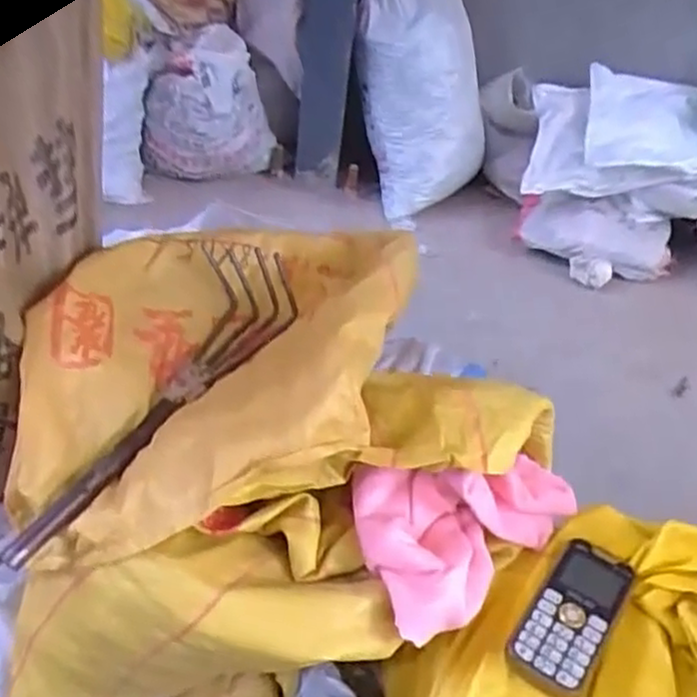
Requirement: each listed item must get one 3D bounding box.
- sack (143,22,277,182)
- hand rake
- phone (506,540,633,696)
[{"bbox_3d":[-0.336,-0.584,1.803,0.245,0.327,0.241,15,37,10],"label":"sack"},{"bbox_3d":[-0.157,0.031,0.603,0.107,0.051,0.321,24,58,23],"label":"hand rake"},{"bbox_3d":[0.166,0.194,0.551,0.057,0.014,0.118,25,47,23],"label":"phone"}]

